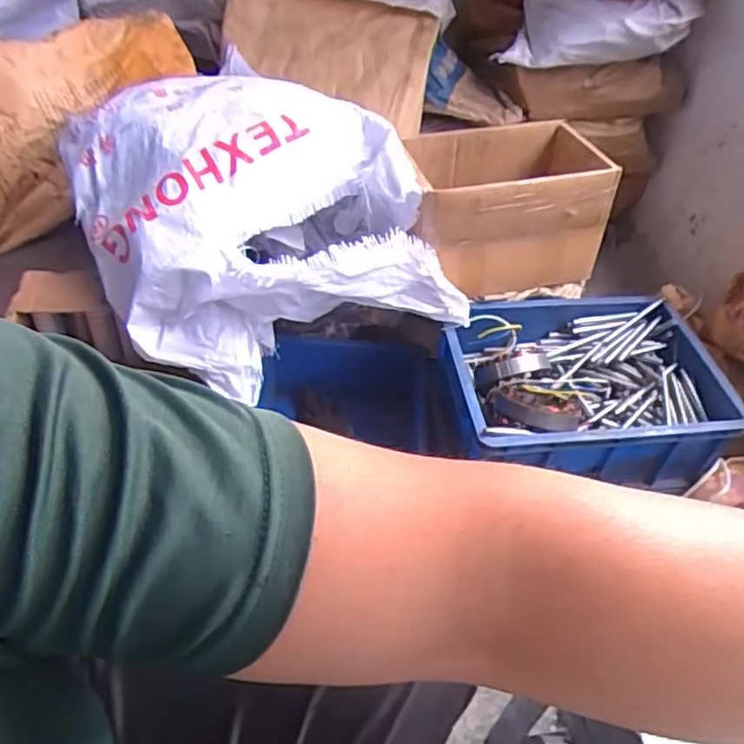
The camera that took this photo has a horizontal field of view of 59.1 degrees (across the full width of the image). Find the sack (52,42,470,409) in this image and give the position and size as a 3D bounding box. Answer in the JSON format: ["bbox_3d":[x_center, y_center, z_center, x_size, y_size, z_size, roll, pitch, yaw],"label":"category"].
[{"bbox_3d":[-0.206,-0.268,1.016,0.420,0.240,0.629,-25,53,-27],"label":"sack"}]

